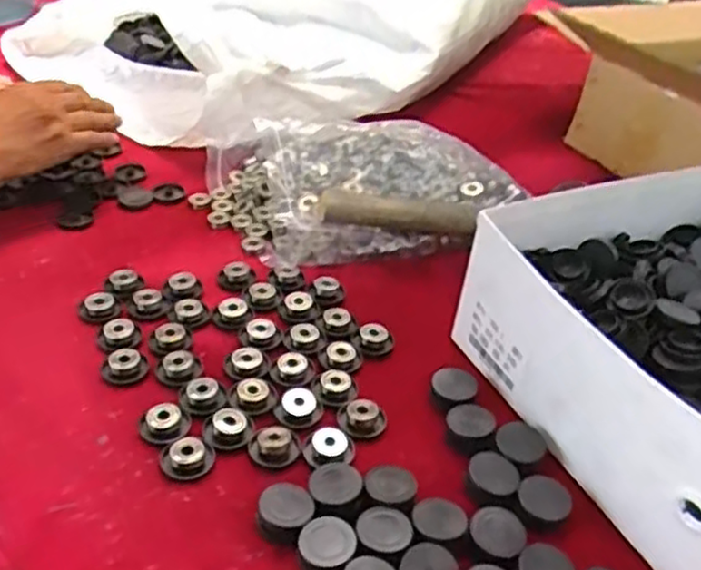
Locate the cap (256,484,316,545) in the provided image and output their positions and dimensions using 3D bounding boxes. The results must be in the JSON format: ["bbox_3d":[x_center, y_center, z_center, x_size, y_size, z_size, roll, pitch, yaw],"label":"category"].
[{"bbox_3d":[-0.040,0.138,0.433,0.032,0.015,0.033,4,37,-3],"label":"cap"}]

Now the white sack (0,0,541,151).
[{"bbox_3d":[-0.023,-0.448,1.088,0.486,0.179,0.844,29,42,27],"label":"white sack"}]

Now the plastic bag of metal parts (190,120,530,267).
[{"bbox_3d":[0.007,-0.110,0.726,0.294,0.068,0.214,-9,40,-20],"label":"plastic bag of metal parts"}]

